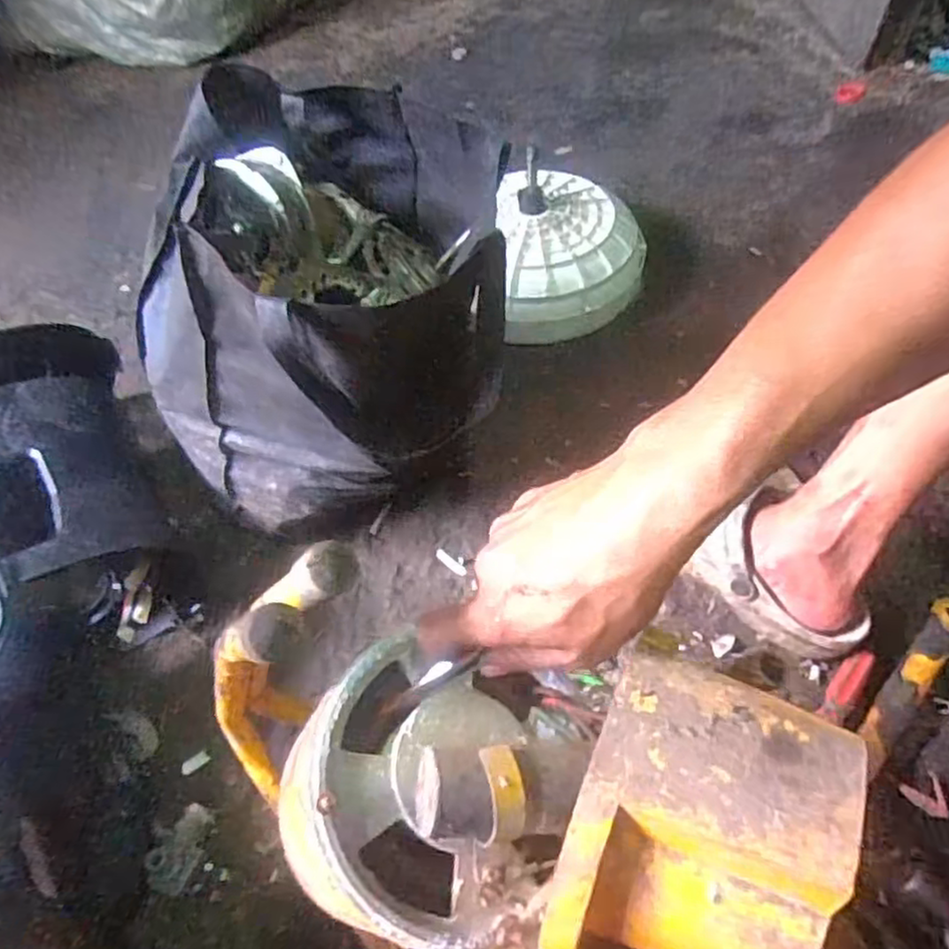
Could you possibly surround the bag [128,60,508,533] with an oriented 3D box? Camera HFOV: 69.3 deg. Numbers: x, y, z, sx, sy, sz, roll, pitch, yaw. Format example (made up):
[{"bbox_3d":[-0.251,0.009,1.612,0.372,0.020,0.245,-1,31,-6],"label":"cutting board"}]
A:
[{"bbox_3d":[-0.142,-0.143,0.671,0.280,0.337,0.317,18,54,17],"label":"bag"}]

